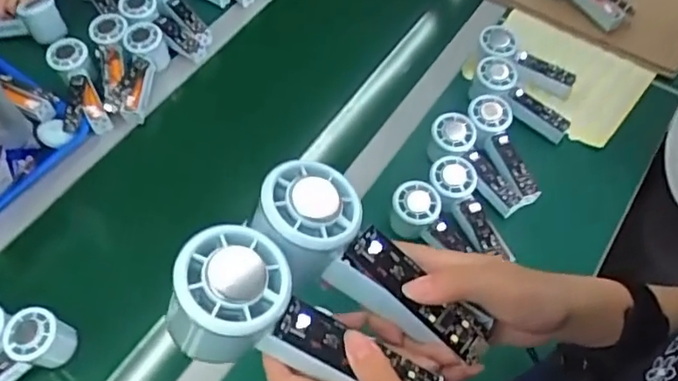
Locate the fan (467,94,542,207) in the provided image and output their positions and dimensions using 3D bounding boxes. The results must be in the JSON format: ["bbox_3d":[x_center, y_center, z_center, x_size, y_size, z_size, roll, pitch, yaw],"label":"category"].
[{"bbox_3d":[0.219,-0.058,0.784,0.065,0.041,0.157,-9,59,-5],"label":"fan"}]

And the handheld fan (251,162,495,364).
[{"bbox_3d":[0.018,0.042,0.332,0.146,0.032,0.057,39,64,-5],"label":"handheld fan"}]

